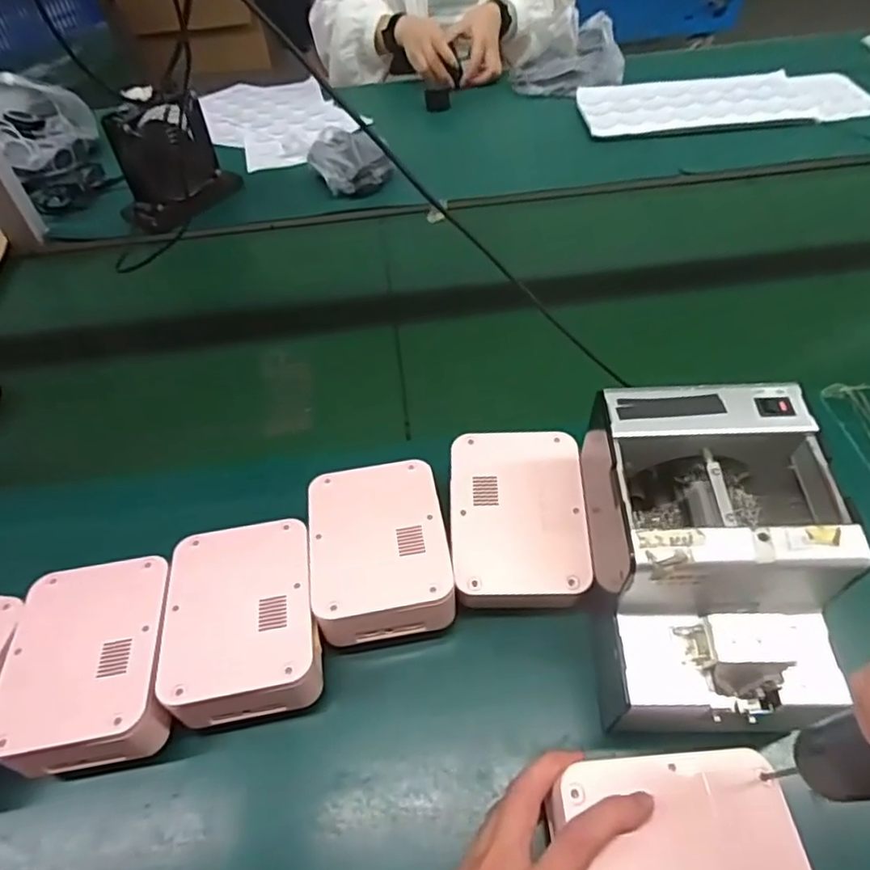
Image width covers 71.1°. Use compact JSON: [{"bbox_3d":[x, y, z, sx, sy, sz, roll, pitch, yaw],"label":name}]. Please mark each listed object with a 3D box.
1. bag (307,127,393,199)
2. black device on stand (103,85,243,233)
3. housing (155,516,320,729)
[{"bbox_3d":[-0.119,-0.387,0.865,0.112,0.043,0.127,-15,52,-8],"label":"bag"},{"bbox_3d":[-0.347,-0.365,0.801,0.057,0.132,0.158,33,60,27],"label":"black device on stand"},{"bbox_3d":[-0.134,0.134,0.441,0.099,0.064,0.129,-11,51,-5],"label":"housing"}]

